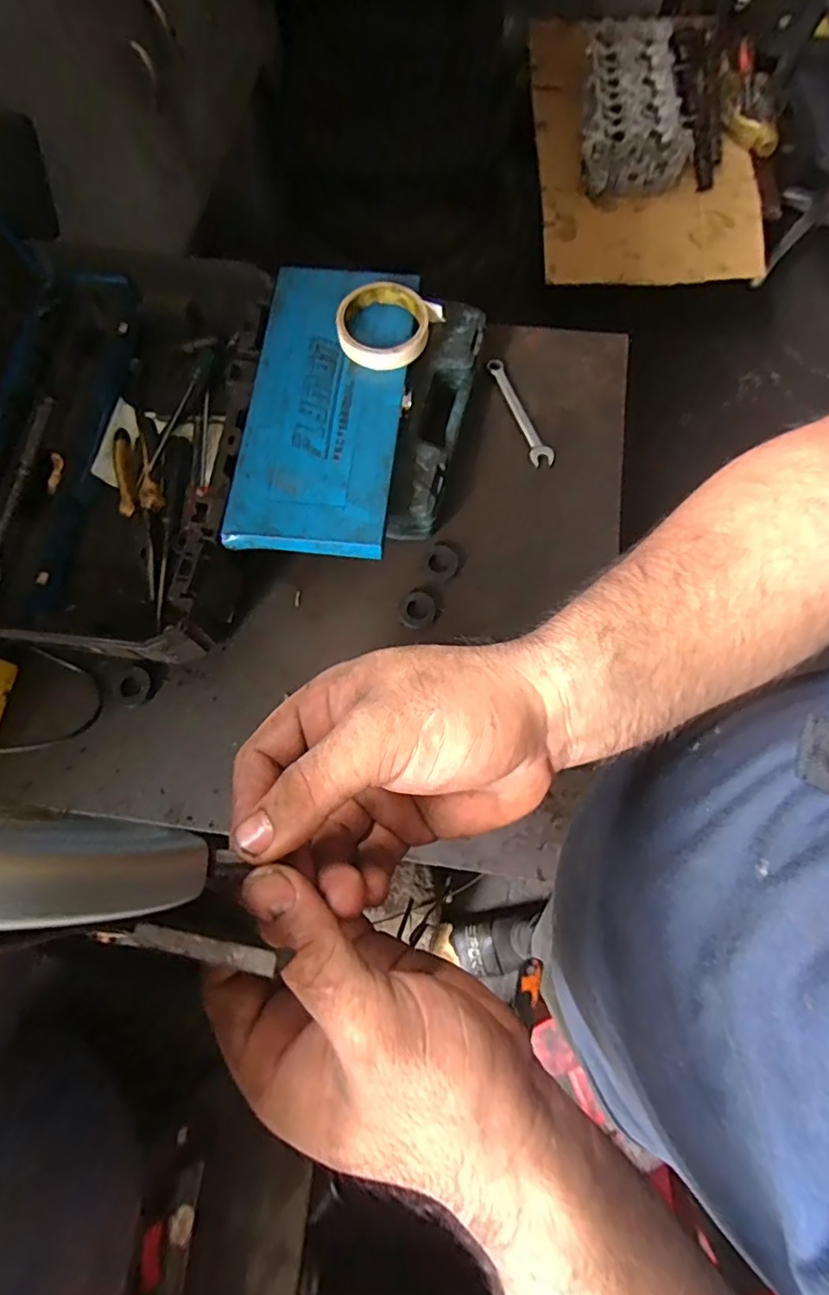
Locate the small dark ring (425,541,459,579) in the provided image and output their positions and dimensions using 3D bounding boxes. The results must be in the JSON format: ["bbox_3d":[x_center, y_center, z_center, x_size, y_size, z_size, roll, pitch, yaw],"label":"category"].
[{"bbox_3d":[0.030,-0.090,0.594,0.034,0.006,0.039,22,75,8],"label":"small dark ring"}]

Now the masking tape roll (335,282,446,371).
[{"bbox_3d":[-0.030,-0.320,0.572,0.093,0.017,0.089,0,73,1],"label":"masking tape roll"}]

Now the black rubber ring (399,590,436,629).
[{"bbox_3d":[0.002,-0.038,0.579,0.038,0.008,0.037,0,73,1],"label":"black rubber ring"}]

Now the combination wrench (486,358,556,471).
[{"bbox_3d":[0.116,-0.265,0.647,0.025,0.009,0.146,-23,74,-6],"label":"combination wrench"}]

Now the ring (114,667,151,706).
[{"bbox_3d":[-0.274,0.037,0.560,0.032,0.004,0.037,20,75,7],"label":"ring"}]

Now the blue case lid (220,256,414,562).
[{"bbox_3d":[-0.085,-0.237,0.557,0.148,0.025,0.302,7,73,3],"label":"blue case lid"}]

